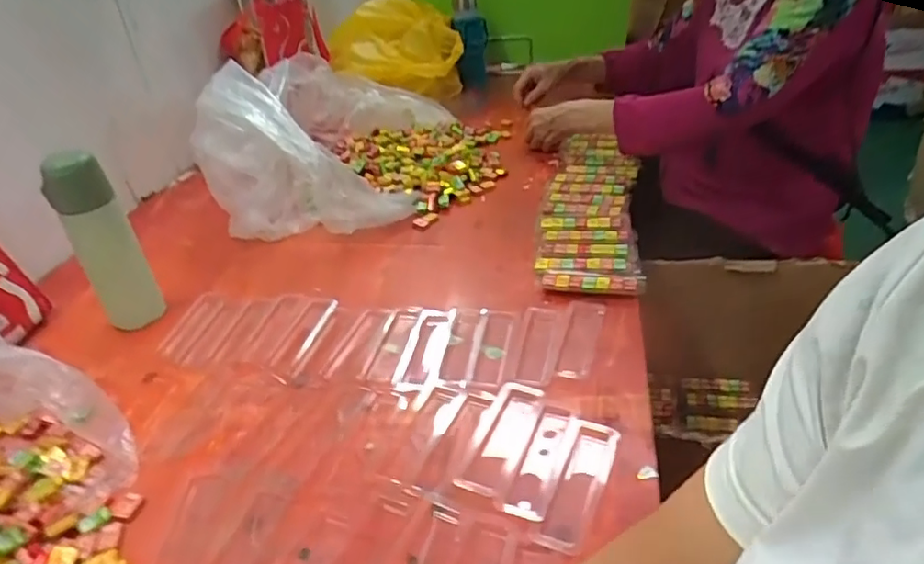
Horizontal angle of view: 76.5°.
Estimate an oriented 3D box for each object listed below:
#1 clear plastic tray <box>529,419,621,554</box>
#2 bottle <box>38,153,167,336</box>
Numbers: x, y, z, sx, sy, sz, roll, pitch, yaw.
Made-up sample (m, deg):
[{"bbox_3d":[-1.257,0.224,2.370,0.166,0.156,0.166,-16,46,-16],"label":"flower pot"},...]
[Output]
[{"bbox_3d":[0.106,0.180,0.529,0.040,0.006,0.137,13,39,25],"label":"clear plastic tray"},{"bbox_3d":[-0.455,-0.041,0.751,0.064,0.239,0.059,-31,42,-32],"label":"bottle"}]

